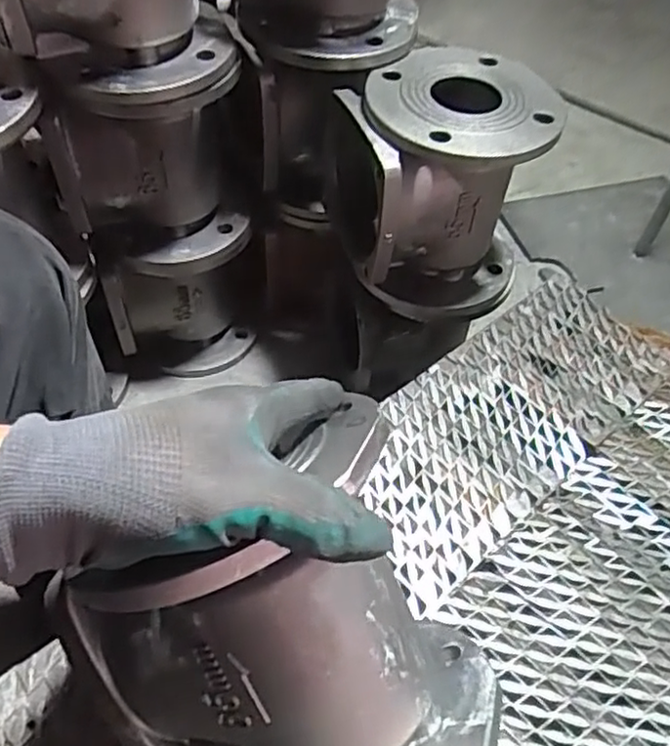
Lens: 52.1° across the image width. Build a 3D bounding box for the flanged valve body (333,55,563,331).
[{"bbox_3d":[0.104,-0.196,0.711,0.171,0.199,0.192,-8,53,-10],"label":"flanged valve body"}]

